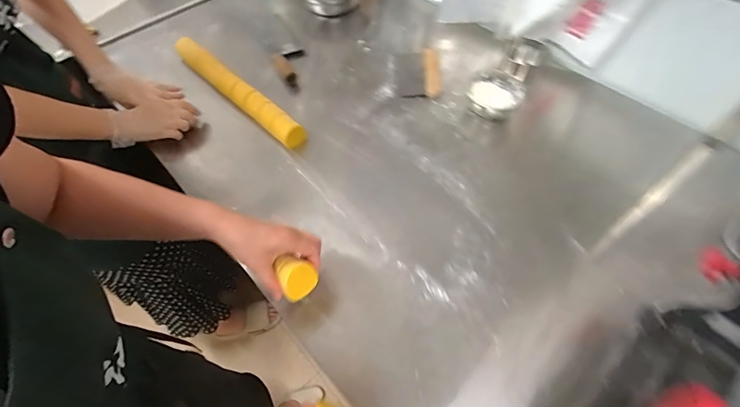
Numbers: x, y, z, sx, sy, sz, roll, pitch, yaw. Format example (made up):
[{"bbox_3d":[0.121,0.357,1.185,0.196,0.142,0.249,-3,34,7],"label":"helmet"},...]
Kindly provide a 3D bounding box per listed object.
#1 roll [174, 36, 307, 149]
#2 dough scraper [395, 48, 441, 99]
[{"bbox_3d":[-0.302,-0.258,0.800,0.451,0.052,0.053,38,67,25],"label":"roll"},{"bbox_3d":[0.105,-0.299,0.812,0.090,0.019,0.158,-2,57,3],"label":"dough scraper"}]

